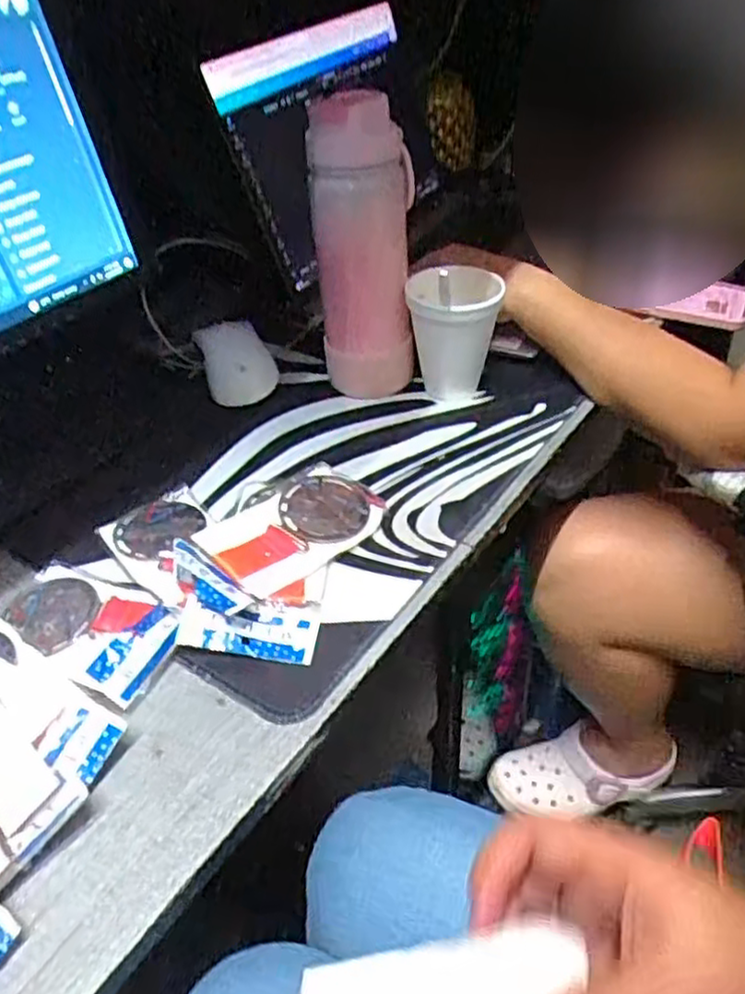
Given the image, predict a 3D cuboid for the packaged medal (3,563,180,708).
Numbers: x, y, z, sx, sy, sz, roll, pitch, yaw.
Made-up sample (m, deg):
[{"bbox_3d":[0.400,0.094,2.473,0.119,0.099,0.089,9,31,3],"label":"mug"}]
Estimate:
[{"bbox_3d":[-0.176,0.072,0.451,0.126,0.016,0.065,22,47,25],"label":"packaged medal"}]

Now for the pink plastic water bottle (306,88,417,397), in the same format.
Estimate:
[{"bbox_3d":[-0.004,-0.190,0.583,0.081,0.215,0.061,-7,40,-2],"label":"pink plastic water bottle"}]

